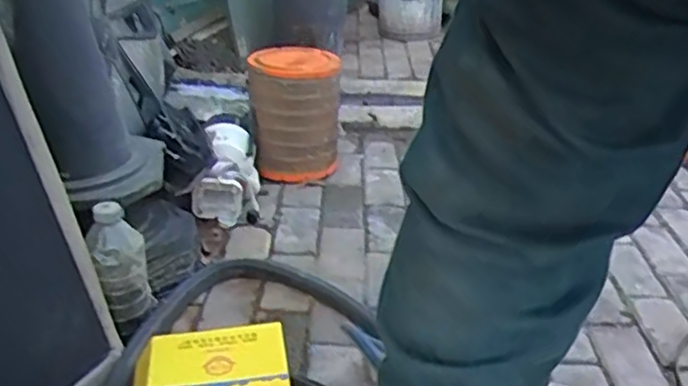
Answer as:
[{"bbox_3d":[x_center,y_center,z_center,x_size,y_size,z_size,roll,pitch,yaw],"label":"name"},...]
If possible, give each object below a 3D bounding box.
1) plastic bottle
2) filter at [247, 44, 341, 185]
[{"bbox_3d":[-0.349,0.108,1.072,0.079,0.186,0.077,-7,29,-18],"label":"plastic bottle"},{"bbox_3d":[-0.113,-0.174,1.632,0.196,0.307,0.237,0,28,-4],"label":"filter"}]

